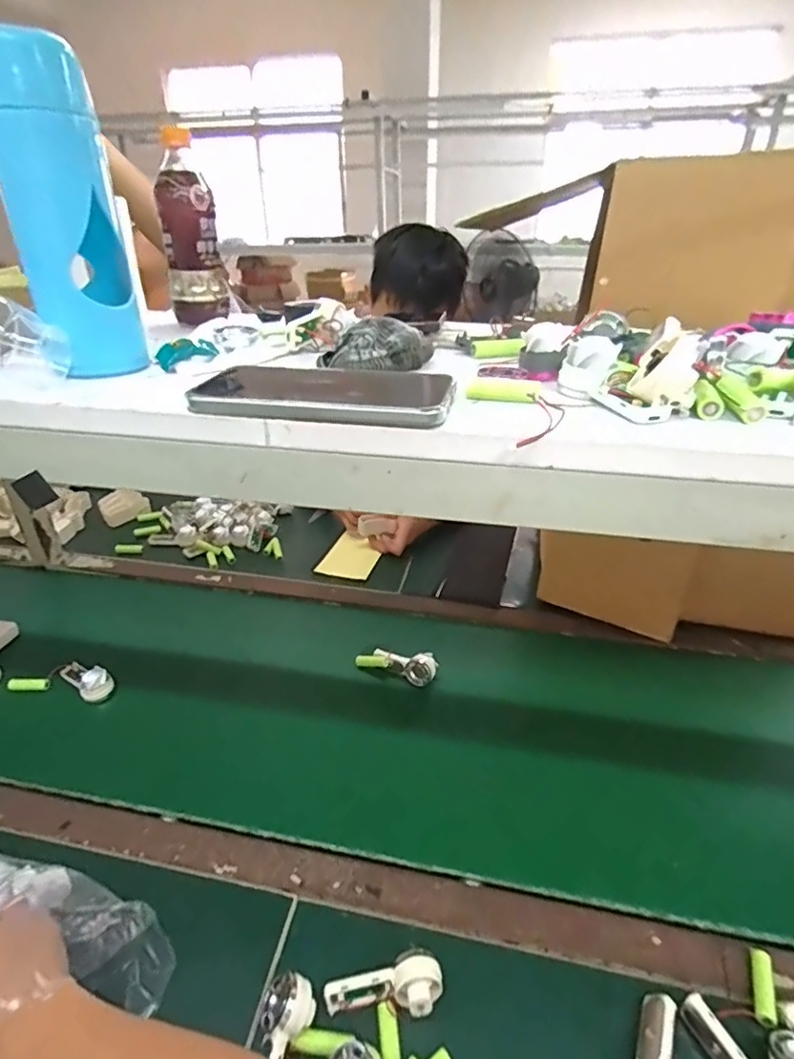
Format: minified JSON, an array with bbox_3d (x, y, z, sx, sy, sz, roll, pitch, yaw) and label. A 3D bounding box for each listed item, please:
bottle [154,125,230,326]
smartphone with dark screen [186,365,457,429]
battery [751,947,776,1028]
[{"bbox_3d":[-0.216,-0.310,0.569,0.056,0.170,0.043,-7,31,-13],"label":"bottle"},{"bbox_3d":[-0.045,-0.091,0.357,0.163,0.014,0.080,6,31,10],"label":"smartphone with dark screen"},{"bbox_3d":[0.298,0.374,0.445,0.014,0.013,0.053,13,33,21],"label":"battery"}]

